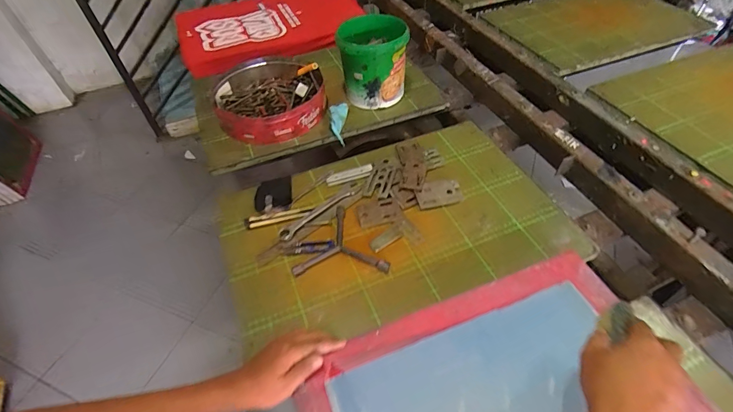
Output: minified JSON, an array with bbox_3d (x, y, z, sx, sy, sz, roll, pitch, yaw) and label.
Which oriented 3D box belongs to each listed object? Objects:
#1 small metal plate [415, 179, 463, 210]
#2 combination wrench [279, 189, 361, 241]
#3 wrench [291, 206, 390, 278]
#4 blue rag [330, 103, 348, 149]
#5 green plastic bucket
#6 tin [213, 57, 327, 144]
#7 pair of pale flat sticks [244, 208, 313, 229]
[{"bbox_3d":[0.140,-0.024,0.718,0.092,0.004,0.055,-11,61,-13],"label":"small metal plate"},{"bbox_3d":[-0.088,0.009,0.703,0.177,0.009,0.025,-36,57,-25],"label":"combination wrench"},{"bbox_3d":[-0.041,0.057,0.656,0.159,0.014,0.144,0,49,3],"label":"wrench"},{"bbox_3d":[-0.068,-0.202,0.876,0.040,0.052,0.109,2,66,6],"label":"blue rag"},{"bbox_3d":[0.020,-0.352,0.897,0.157,0.155,0.170,-2,49,2],"label":"green plastic bucket"},{"bbox_3d":[-0.235,-0.264,0.907,0.251,0.070,0.275,-2,49,2],"label":"tin"},{"bbox_3d":[-0.166,0.019,0.697,0.126,0.012,0.024,-10,50,-6],"label":"pair of pale flat sticks"}]

